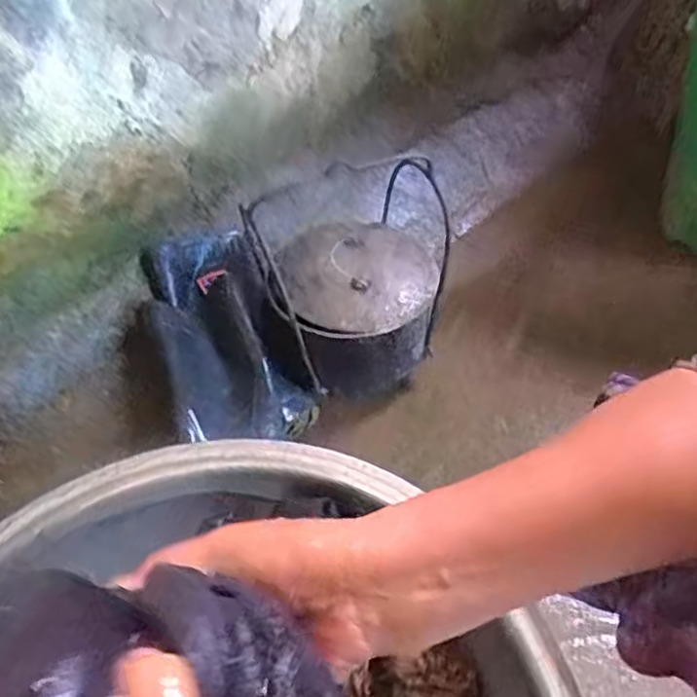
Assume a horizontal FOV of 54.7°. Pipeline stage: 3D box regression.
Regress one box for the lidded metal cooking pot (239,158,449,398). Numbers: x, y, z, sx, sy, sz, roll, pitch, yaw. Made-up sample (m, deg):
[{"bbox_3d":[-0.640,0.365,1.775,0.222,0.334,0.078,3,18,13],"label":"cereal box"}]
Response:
[{"bbox_3d":[0.019,-0.072,1.006,0.216,0.146,0.236,12,52,7],"label":"lidded metal cooking pot"}]

